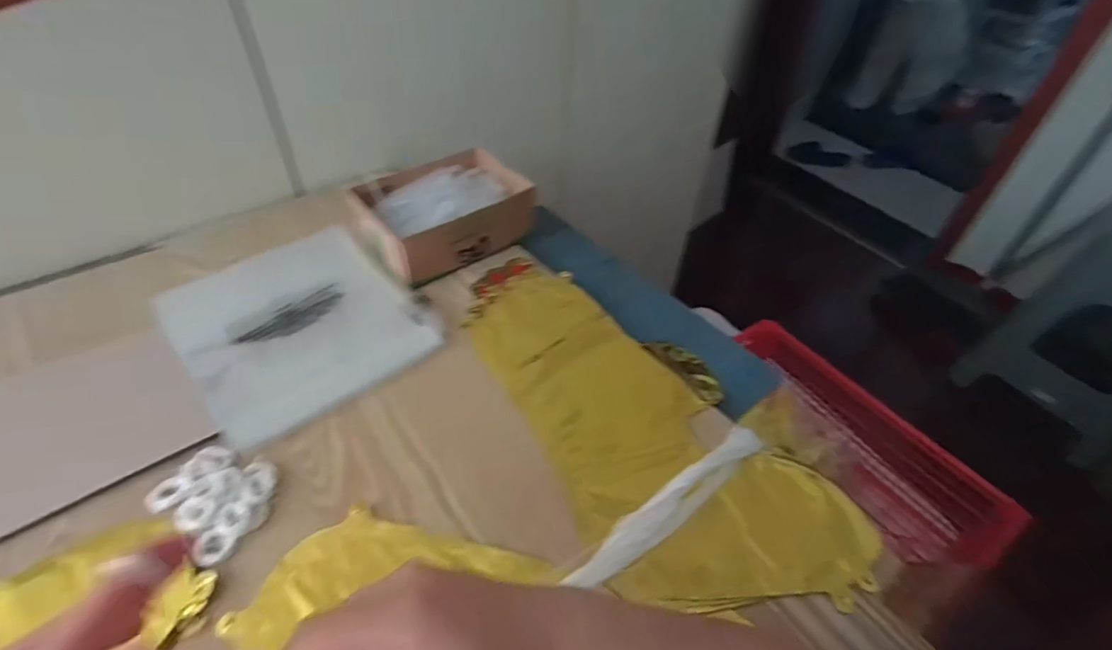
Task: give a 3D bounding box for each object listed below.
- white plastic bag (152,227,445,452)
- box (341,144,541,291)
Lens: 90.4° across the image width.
[{"bbox_3d":[-0.255,-0.006,0.555,0.207,0.023,0.215,-30,55,-29],"label":"white plastic bag"},{"bbox_3d":[-0.128,-0.138,0.654,0.195,0.063,0.130,-33,56,-31],"label":"box"}]

